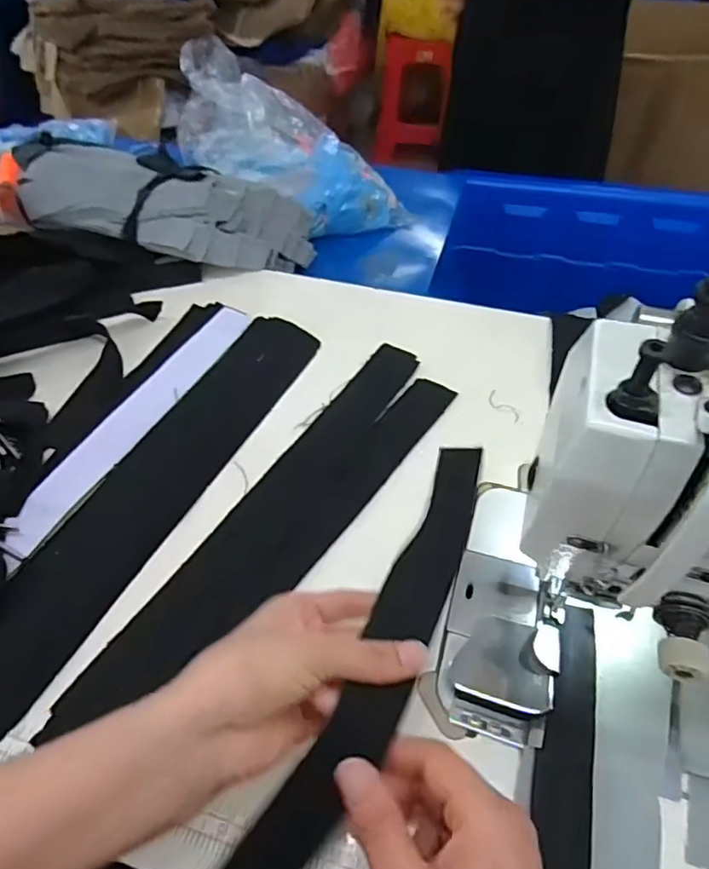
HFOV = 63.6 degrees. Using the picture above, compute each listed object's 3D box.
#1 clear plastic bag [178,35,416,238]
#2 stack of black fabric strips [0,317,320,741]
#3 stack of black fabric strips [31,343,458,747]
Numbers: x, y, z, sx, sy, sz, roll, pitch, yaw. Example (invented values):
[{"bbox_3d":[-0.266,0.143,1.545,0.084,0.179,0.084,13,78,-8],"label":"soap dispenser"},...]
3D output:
[{"bbox_3d":[-0.101,-0.421,0.825,0.383,0.129,0.173,36,57,6],"label":"clear plastic bag"},{"bbox_3d":[-0.156,0.029,0.463,0.079,0.014,0.400,20,53,18],"label":"stack of black fabric strips"},{"bbox_3d":[-0.045,0.061,0.444,0.089,0.009,0.390,25,54,22],"label":"stack of black fabric strips"}]

